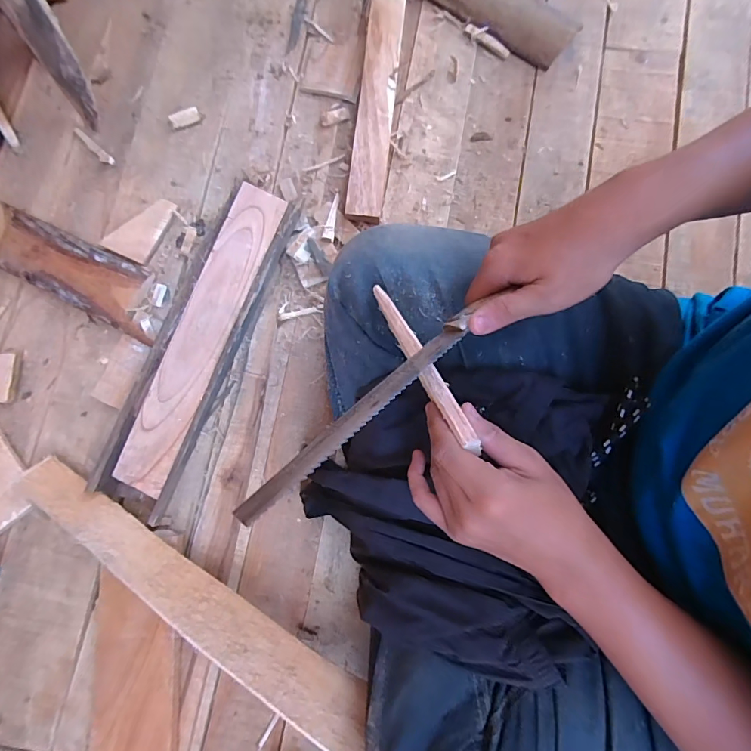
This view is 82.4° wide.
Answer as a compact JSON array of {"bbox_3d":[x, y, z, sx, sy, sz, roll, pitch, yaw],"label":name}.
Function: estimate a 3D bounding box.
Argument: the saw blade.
[{"bbox_3d":[0.003,0.012,0.272,0.214,0.032,0.005,-40,109,-25],"label":"saw blade"}]

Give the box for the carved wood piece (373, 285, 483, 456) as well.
[{"bbox_3d":[0.032,-0.013,0.314,0.015,0.014,0.162,-24,52,-3],"label":"carved wood piece"}]

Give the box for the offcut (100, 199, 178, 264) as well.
[{"bbox_3d":[-0.317,-0.201,0.585,0.063,0.017,0.094,30,82,6],"label":"offcut"}]

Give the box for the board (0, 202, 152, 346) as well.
[{"bbox_3d":[-0.410,-0.144,0.571,0.288,0.020,0.088,25,81,6],"label":"board"}]

